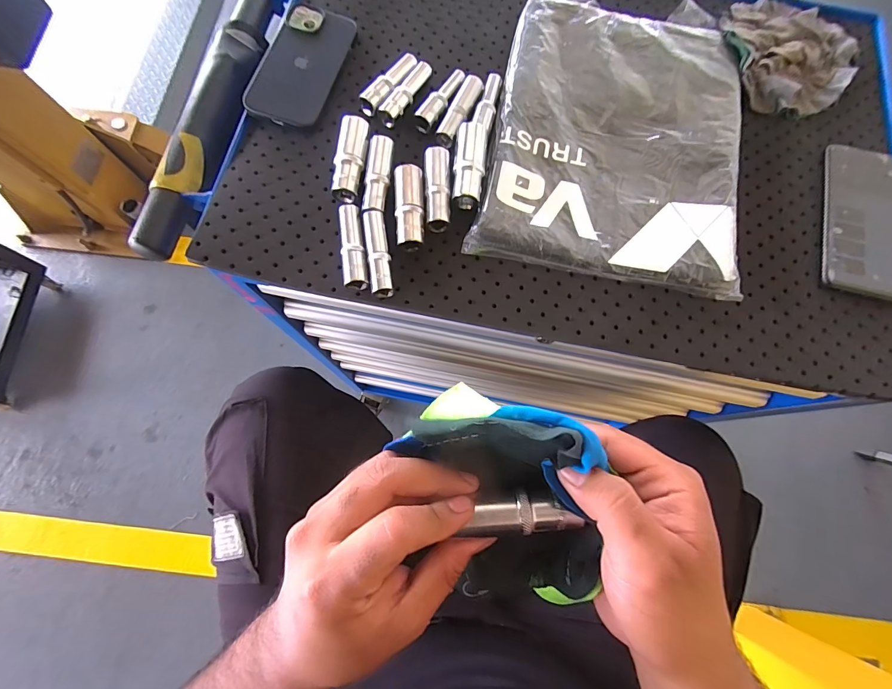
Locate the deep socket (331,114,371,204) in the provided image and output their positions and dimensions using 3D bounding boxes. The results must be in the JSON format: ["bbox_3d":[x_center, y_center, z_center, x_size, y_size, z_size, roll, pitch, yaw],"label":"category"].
[{"bbox_3d":[-0.090,-0.177,0.377,0.025,0.019,0.082,6,74,0],"label":"deep socket"}]

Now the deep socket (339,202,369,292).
[{"bbox_3d":[-0.085,-0.090,0.361,0.020,0.016,0.080,-8,74,-4],"label":"deep socket"}]

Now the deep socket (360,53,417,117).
[{"bbox_3d":[-0.055,-0.271,0.409,0.022,0.017,0.082,35,76,8],"label":"deep socket"}]

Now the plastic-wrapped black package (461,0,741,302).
[{"bbox_3d":[0.171,-0.218,0.400,0.234,0.020,0.319,12,74,2],"label":"plastic-wrapped black package"}]

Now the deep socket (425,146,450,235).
[{"bbox_3d":[-0.008,-0.147,0.376,0.022,0.016,0.081,-1,74,-2],"label":"deep socket"}]

